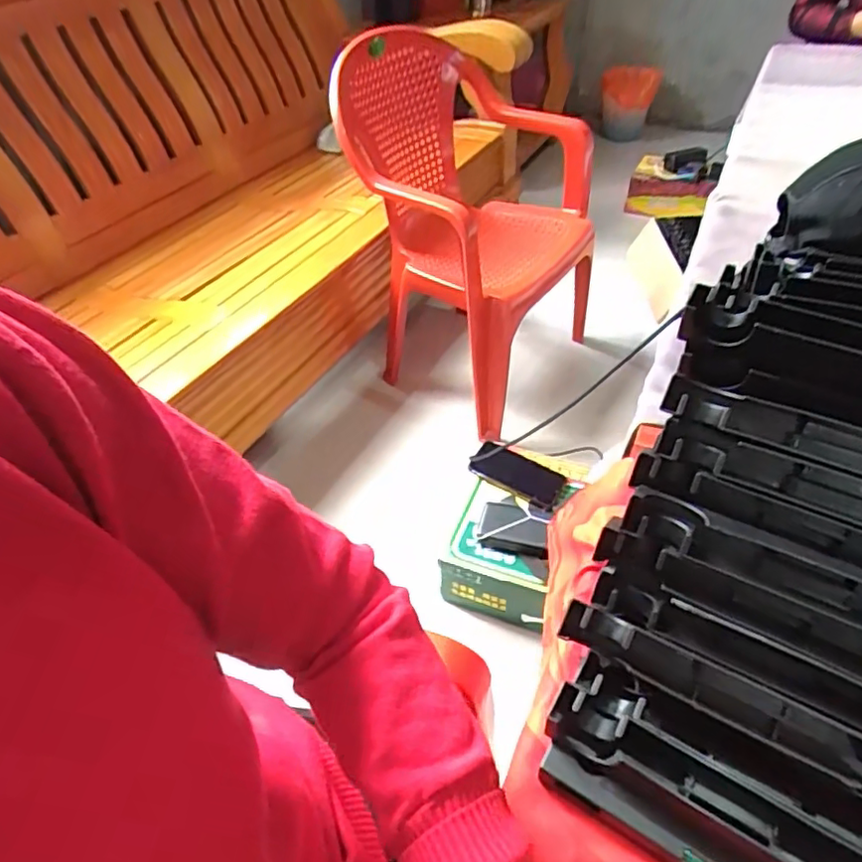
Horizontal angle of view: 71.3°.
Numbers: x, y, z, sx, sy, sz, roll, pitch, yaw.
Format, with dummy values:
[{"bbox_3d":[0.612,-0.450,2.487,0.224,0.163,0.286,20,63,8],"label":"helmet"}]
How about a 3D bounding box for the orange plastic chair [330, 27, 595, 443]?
[{"bbox_3d":[0.089,-0.456,1.288,0.502,0.598,0.508,29,54,30],"label":"orange plastic chair"}]

